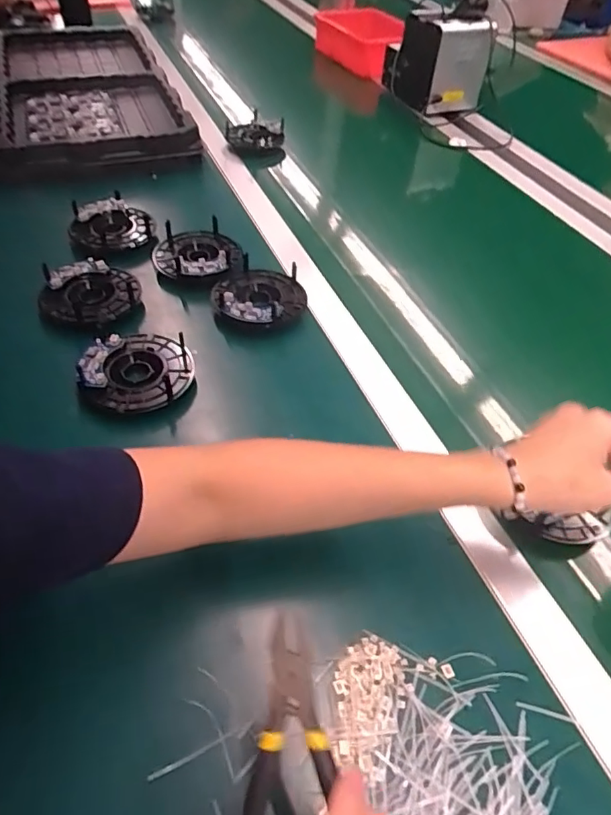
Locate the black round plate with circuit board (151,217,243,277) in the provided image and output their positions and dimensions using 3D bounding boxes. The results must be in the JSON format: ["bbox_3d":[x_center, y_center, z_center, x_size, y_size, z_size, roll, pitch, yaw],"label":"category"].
[{"bbox_3d":[-0.128,-0.181,0.616,0.097,0.029,0.098,2,48,-2],"label":"black round plate with circuit board"}]

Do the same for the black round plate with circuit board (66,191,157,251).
[{"bbox_3d":[-0.238,-0.224,0.640,0.089,0.030,0.080,-29,56,-26],"label":"black round plate with circuit board"}]

